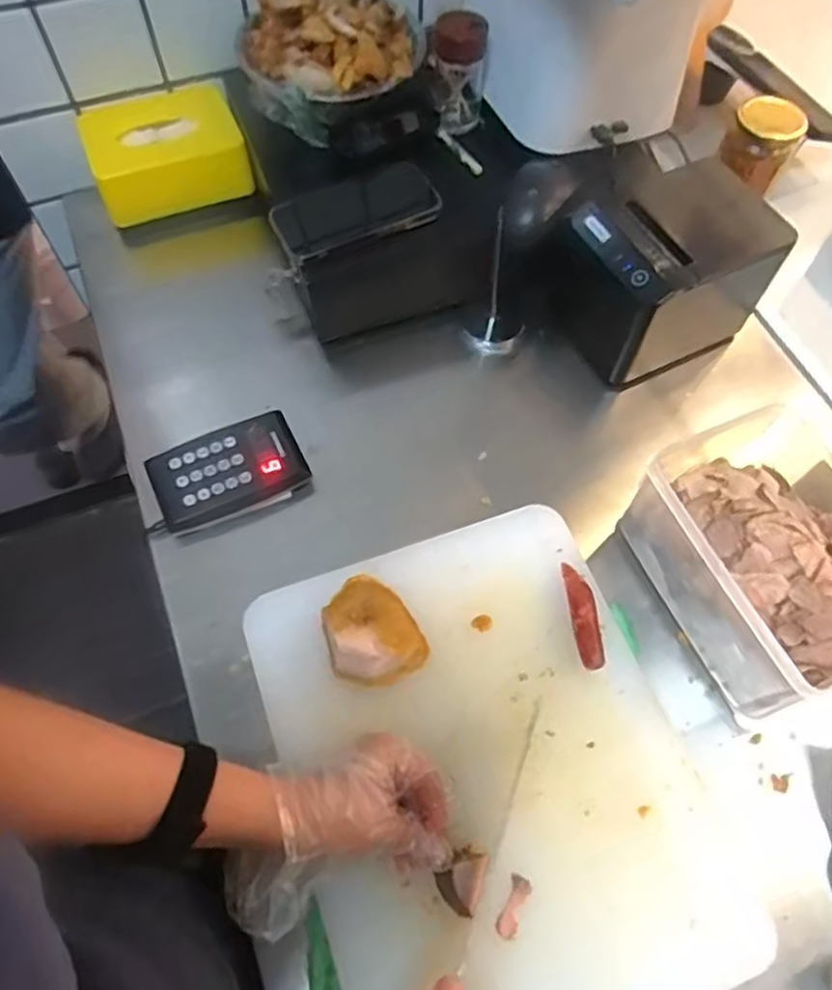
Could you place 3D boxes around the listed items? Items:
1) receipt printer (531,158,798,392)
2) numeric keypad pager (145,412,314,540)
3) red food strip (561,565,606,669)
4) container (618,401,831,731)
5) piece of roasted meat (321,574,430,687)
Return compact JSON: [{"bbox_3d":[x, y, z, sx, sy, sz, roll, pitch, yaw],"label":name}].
[{"bbox_3d":[0.228,-0.214,0.656,0.149,0.133,0.137,-23,65,-13],"label":"receipt printer"},{"bbox_3d":[-0.166,-0.020,0.616,0.130,0.028,0.078,-25,65,-13],"label":"numeric keypad pager"},{"bbox_3d":[0.129,0.093,0.538,0.018,0.021,0.084,-3,62,-3],"label":"red food strip"},{"bbox_3d":[0.277,0.045,0.542,0.161,0.103,0.213,-22,65,-12],"label":"container"},{"bbox_3d":[-0.034,0.106,0.525,0.067,0.032,0.078,-22,65,-12],"label":"piece of roasted meat"}]

